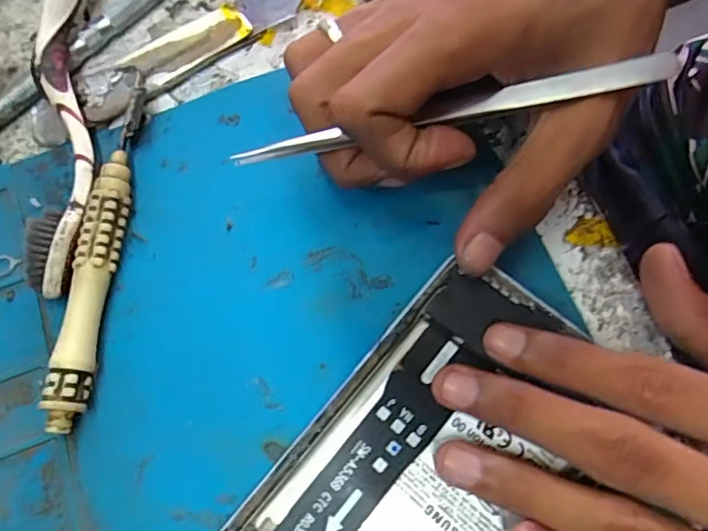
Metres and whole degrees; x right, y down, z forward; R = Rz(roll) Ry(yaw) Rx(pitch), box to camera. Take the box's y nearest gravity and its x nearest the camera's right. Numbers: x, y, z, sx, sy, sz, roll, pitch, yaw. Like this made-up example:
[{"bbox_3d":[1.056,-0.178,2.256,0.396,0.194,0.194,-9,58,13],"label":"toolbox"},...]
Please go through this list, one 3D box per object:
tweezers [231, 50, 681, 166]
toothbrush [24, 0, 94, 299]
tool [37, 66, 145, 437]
[{"bbox_3d":[0.029,-0.046,0.163,0.132,0.004,0.008,-11,71,5],"label":"tweezers"},{"bbox_3d":[-0.104,-0.074,0.201,0.016,0.021,0.173,-6,71,0],"label":"toothbrush"},{"bbox_3d":[-0.083,-0.011,0.184,0.011,0.013,0.127,2,72,3],"label":"tool"}]

